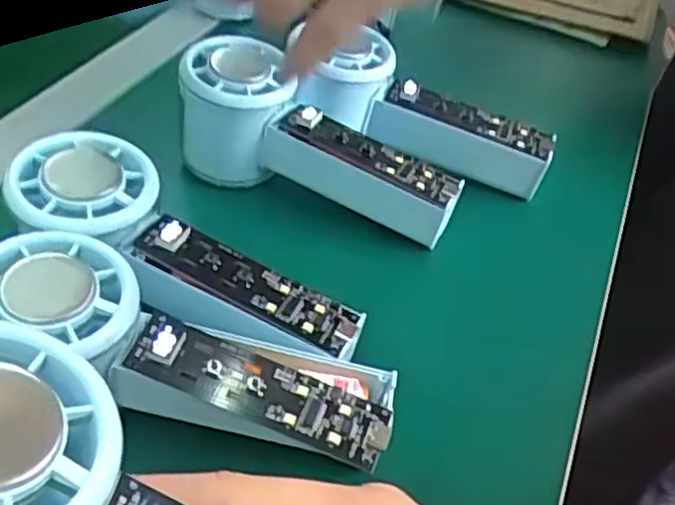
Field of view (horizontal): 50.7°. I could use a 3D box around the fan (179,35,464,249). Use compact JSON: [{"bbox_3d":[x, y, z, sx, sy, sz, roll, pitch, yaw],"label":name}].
[{"bbox_3d":[-0.007,-0.057,0.360,0.146,0.057,0.053,18,44,11],"label":"fan"}]

